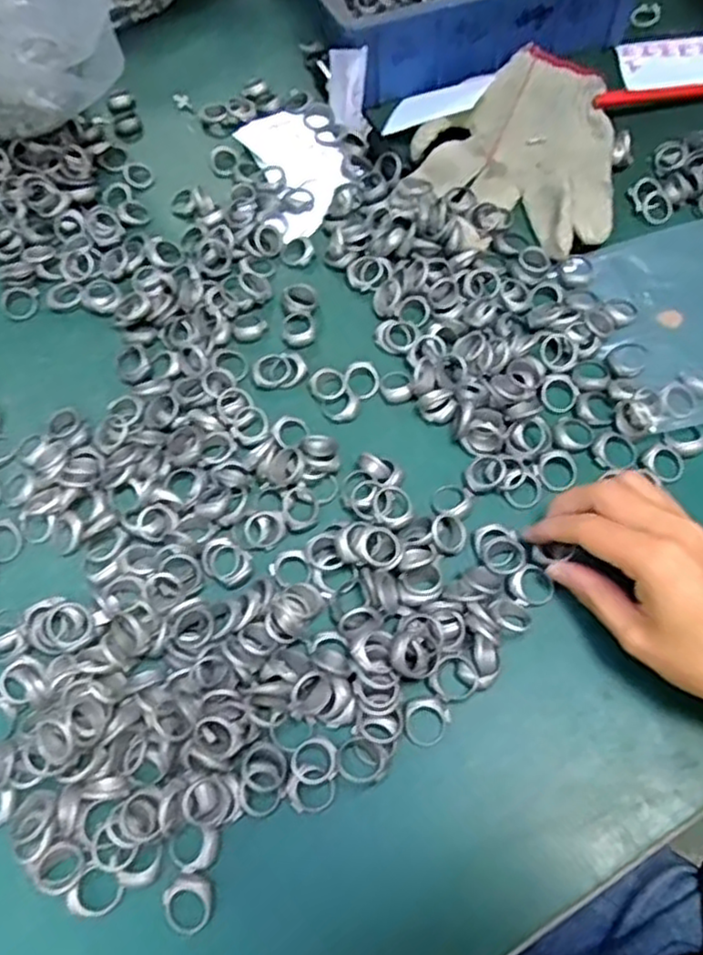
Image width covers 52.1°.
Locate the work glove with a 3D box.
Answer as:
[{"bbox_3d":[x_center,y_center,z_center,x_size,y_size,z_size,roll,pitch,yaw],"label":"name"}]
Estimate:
[{"bbox_3d":[0.117,-0.238,0.509,0.136,0.019,0.194,8,65,7],"label":"work glove"}]

